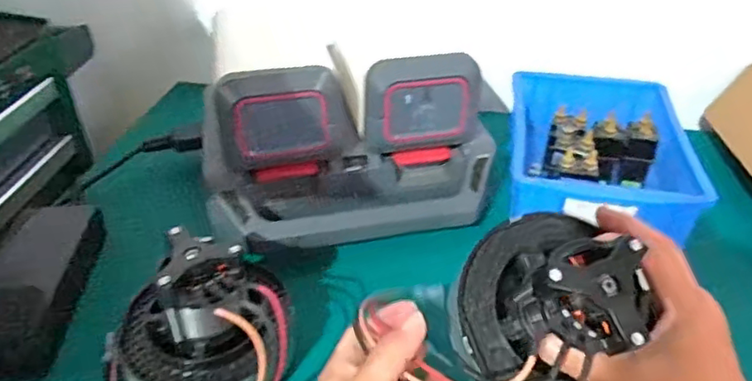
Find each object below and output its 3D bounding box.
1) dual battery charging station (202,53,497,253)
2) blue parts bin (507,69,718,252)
[{"bbox_3d":[-0.017,-0.039,0.538,0.272,0.145,0.095,-8,36,-10],"label":"dual battery charging station"},{"bbox_3d":[0.231,-0.043,0.622,0.168,0.076,0.229,7,36,9],"label":"blue parts bin"}]

